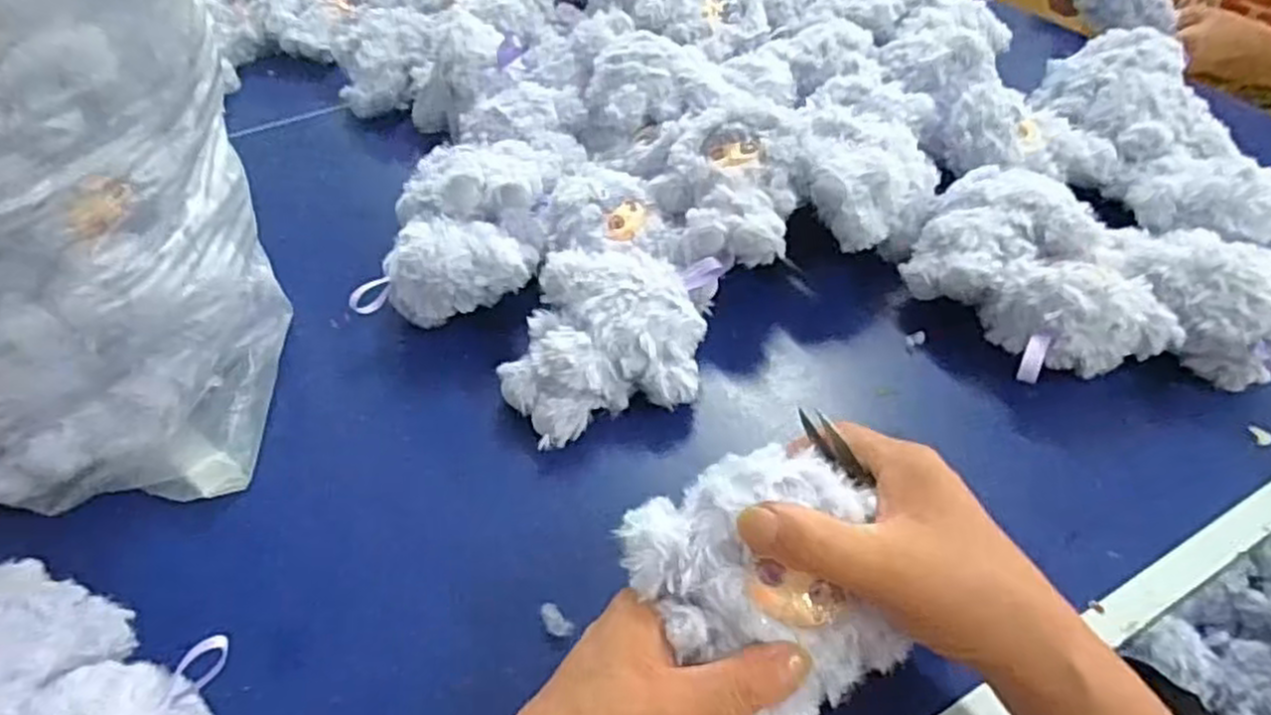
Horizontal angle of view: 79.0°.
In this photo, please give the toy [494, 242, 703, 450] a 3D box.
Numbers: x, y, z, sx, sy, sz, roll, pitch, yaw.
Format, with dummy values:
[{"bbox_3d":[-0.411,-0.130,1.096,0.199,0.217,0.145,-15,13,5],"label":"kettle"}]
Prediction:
[{"bbox_3d":[-0.021,-0.009,0.492,0.126,0.070,0.103,-13,47,-10],"label":"toy"}]

